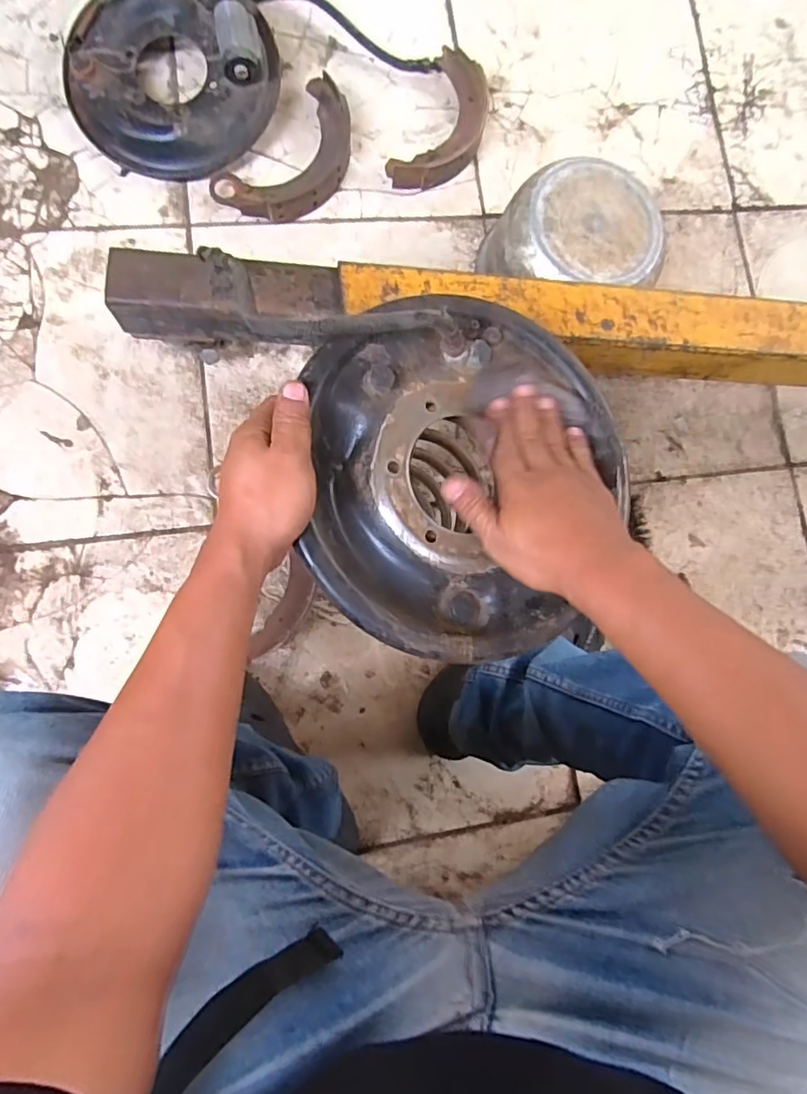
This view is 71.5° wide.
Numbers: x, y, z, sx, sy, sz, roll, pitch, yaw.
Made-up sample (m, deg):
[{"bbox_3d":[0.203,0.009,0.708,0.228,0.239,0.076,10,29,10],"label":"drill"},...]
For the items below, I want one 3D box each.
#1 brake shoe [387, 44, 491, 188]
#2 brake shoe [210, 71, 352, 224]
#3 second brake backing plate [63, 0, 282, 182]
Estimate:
[{"bbox_3d":[0.062,-0.587,0.788,0.098,0.034,0.211,25,83,-5],"label":"brake shoe"},{"bbox_3d":[-0.144,-0.519,0.758,0.114,0.032,0.221,42,82,-2],"label":"brake shoe"},{"bbox_3d":[-0.298,-0.613,0.717,0.259,0.082,0.244,1,85,-7],"label":"second brake backing plate"}]

